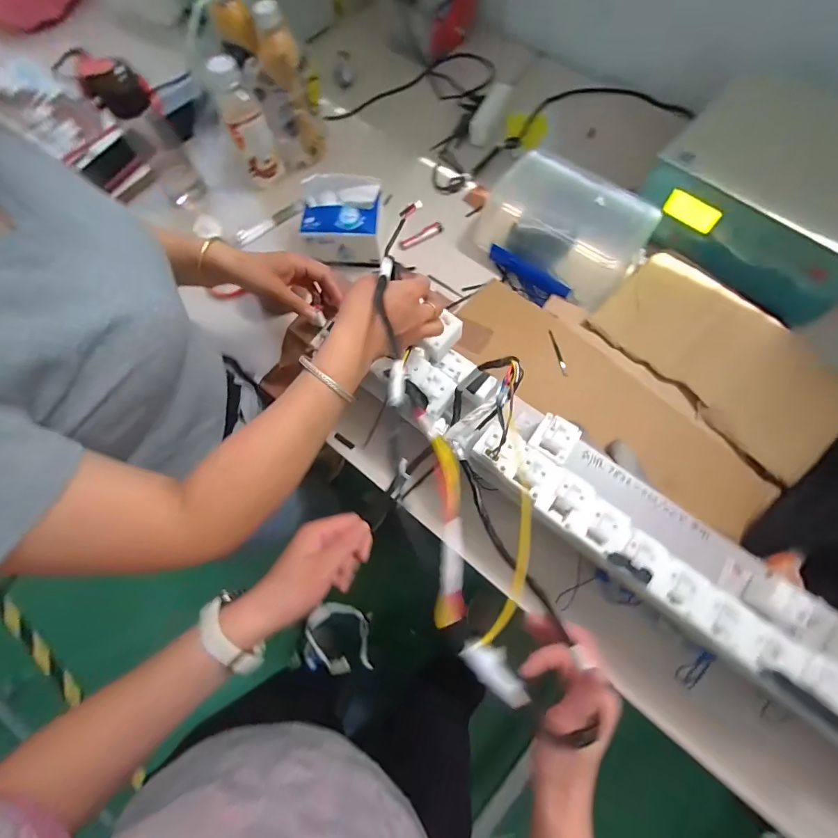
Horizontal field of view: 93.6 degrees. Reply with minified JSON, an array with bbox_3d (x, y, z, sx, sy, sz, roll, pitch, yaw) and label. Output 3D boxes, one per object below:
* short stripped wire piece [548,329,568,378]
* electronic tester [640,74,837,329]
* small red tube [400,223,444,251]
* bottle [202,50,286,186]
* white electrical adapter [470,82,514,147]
[{"bbox_3d":[0.209,-0.098,0.589,0.007,0.004,0.078,-11,70,-1],"label":"short stripped wire piece"},{"bbox_3d":[0.527,-0.321,0.582,0.309,0.113,0.234,41,77,15],"label":"electronic tester"},{"bbox_3d":[0.004,-0.317,0.680,0.085,0.009,0.019,-30,72,-8],"label":"small red tube"},{"bbox_3d":[-0.285,-0.484,0.662,0.063,0.198,0.052,-27,71,-7],"label":"bottle"},{"bbox_3d":[0.134,-0.570,0.733,0.041,0.030,0.112,30,88,2],"label":"white electrical adapter"}]

